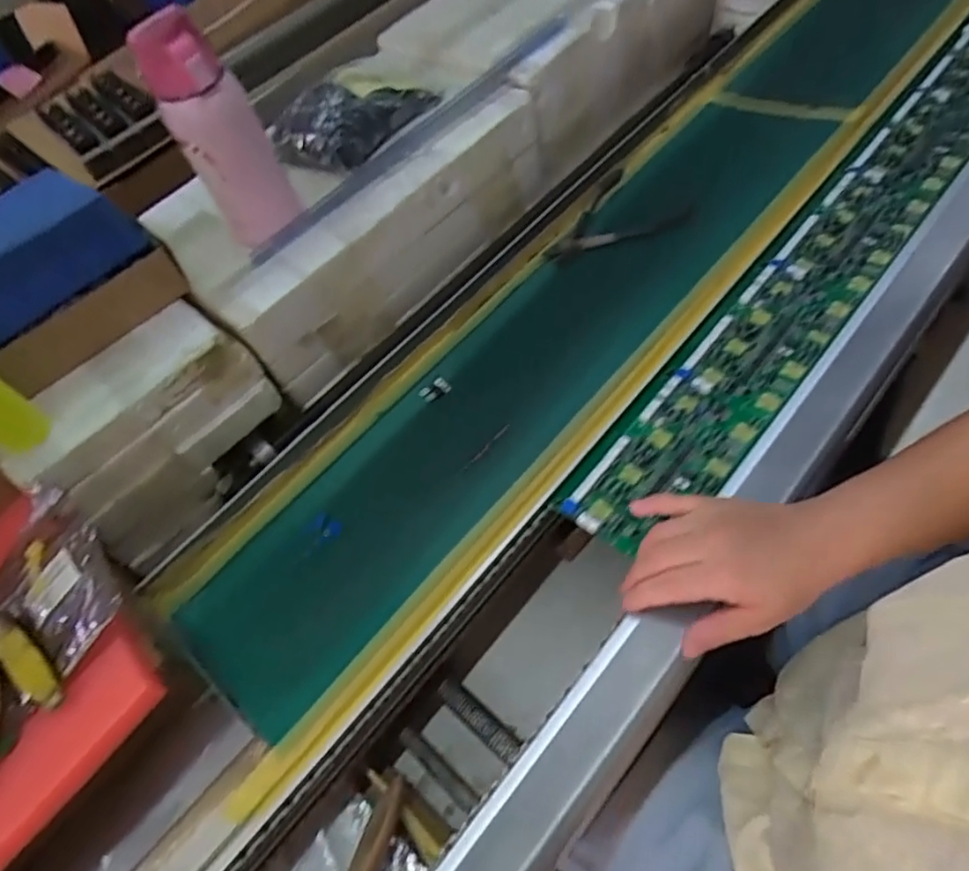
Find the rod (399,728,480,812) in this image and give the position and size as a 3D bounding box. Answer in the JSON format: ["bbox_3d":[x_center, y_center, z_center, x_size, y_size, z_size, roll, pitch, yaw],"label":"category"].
[{"bbox_3d":[-0.036,0.252,0.463,0.075,0.008,0.014,33,65,23],"label":"rod"}]

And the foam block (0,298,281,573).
[{"bbox_3d":[-0.331,-0.004,0.619,0.113,0.148,0.229,31,65,22],"label":"foam block"}]

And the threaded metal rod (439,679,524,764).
[{"bbox_3d":[-0.005,0.218,0.472,0.076,0.016,0.019,34,66,24],"label":"threaded metal rod"}]

